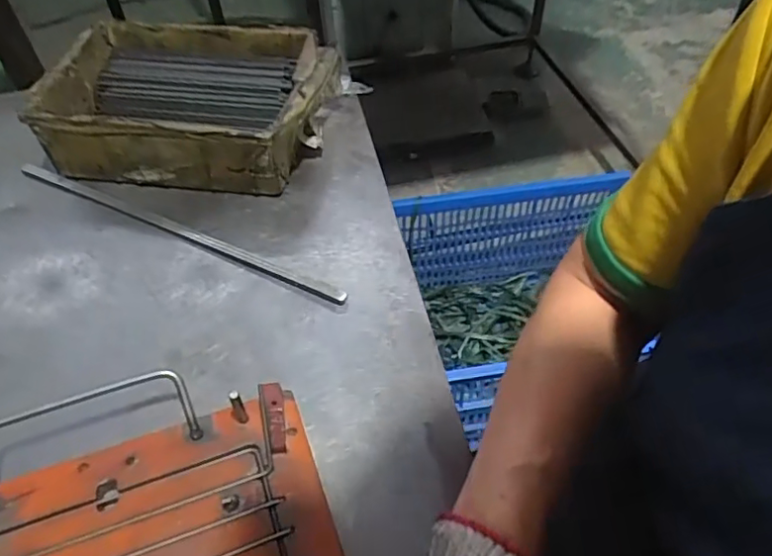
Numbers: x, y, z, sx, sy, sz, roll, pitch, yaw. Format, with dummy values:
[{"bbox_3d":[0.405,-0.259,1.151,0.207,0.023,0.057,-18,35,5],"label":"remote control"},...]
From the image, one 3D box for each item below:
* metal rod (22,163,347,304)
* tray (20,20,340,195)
[{"bbox_3d":[-0.196,-0.046,0.525,0.360,0.008,0.013,21,54,18],"label":"metal rod"},{"bbox_3d":[-0.189,-0.173,0.580,0.258,0.092,0.186,6,51,7],"label":"tray"}]

